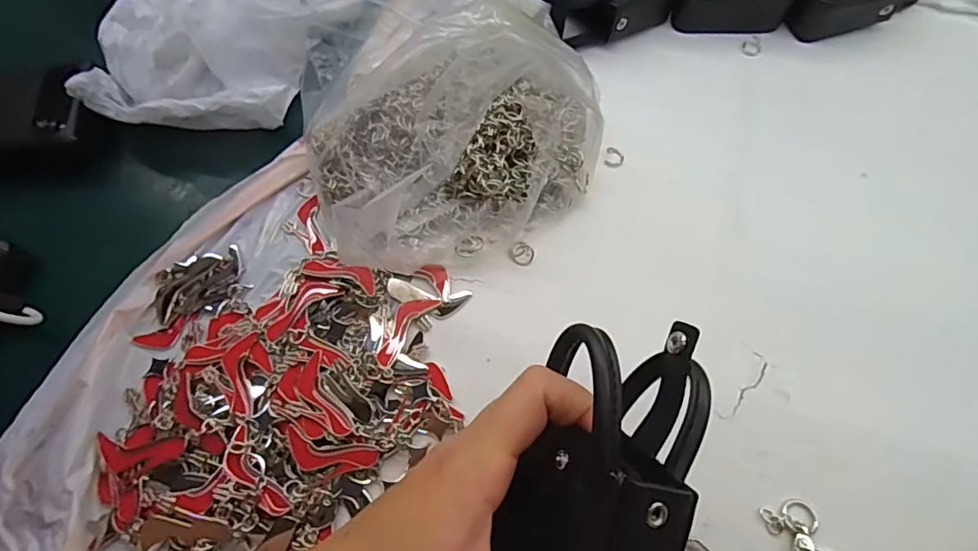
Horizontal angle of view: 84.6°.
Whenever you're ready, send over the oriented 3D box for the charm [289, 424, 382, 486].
[{"bbox_3d":[-0.079,0.090,0.264,0.046,0.005,0.021,12,68,7],"label":"charm"}]

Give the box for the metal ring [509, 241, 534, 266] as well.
[{"bbox_3d":[0.019,-0.013,0.311,0.014,0.004,0.013,-1,67,2],"label":"metal ring"}]

